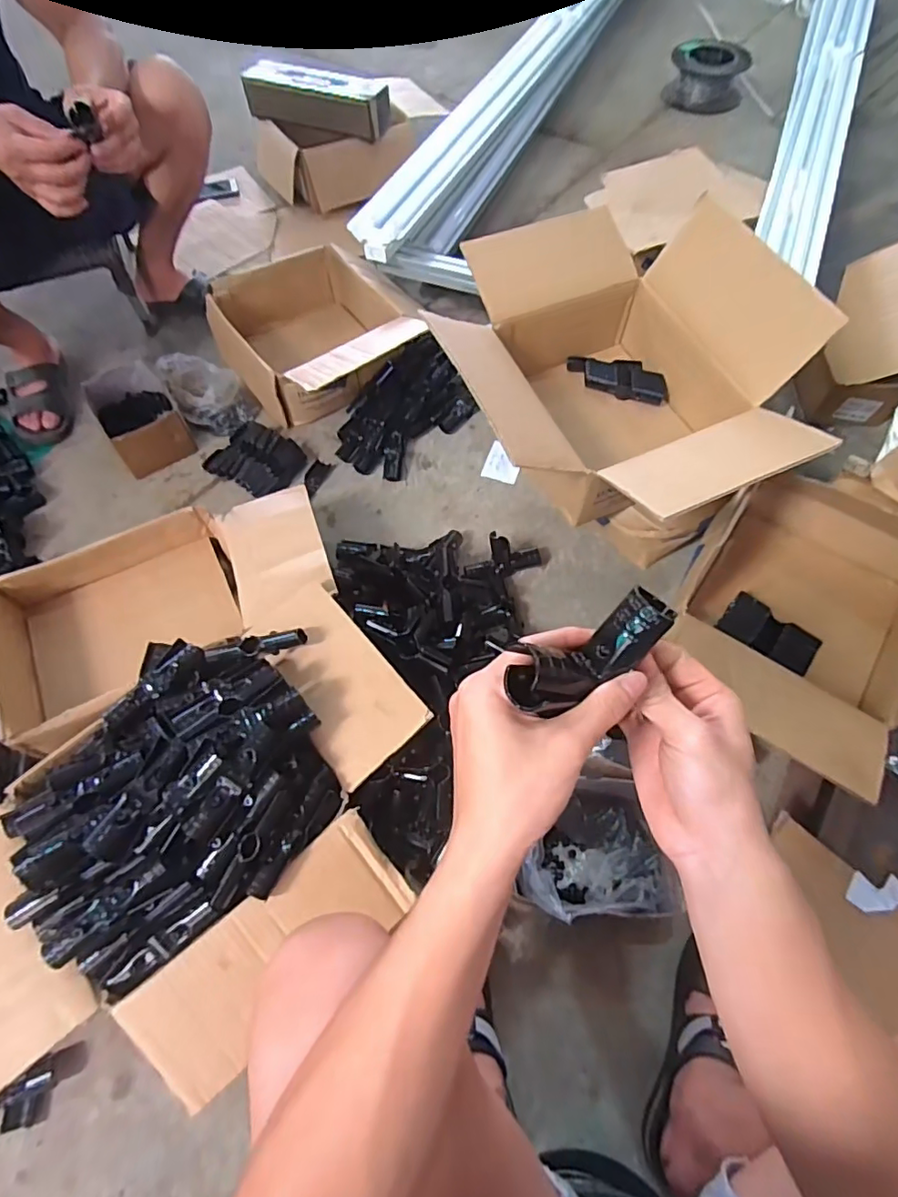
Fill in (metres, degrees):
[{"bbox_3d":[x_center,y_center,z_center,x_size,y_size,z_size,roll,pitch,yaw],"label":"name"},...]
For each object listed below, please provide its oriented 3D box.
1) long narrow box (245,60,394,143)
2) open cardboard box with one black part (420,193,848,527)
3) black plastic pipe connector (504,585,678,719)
[{"bbox_3d":[-0.341,-1.281,1.451,0.387,0.086,0.113,23,64,13],"label":"long narrow box"},{"bbox_3d":[0.225,-0.307,0.838,0.437,0.267,0.528,-24,63,-12],"label":"open cardboard box with one black part"},{"bbox_3d":[0.078,0.031,0.321,0.096,0.038,0.035,-28,64,-9],"label":"black plastic pipe connector"}]

